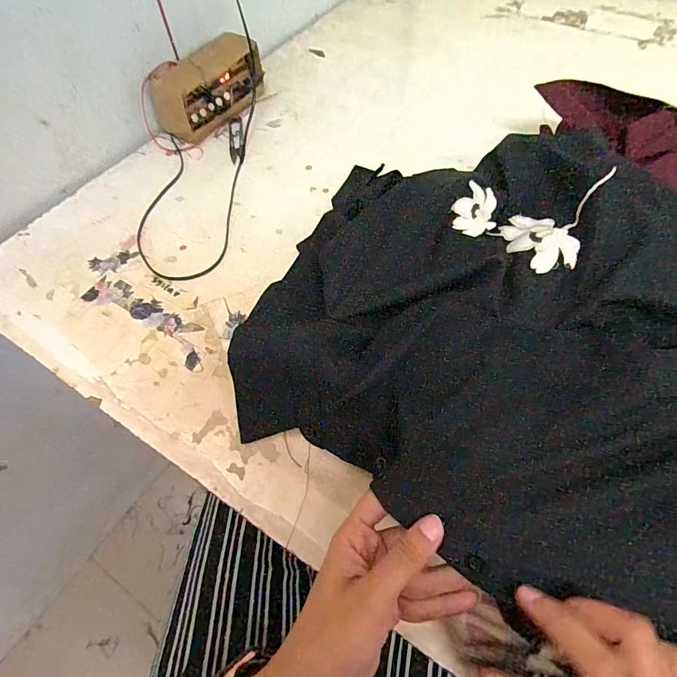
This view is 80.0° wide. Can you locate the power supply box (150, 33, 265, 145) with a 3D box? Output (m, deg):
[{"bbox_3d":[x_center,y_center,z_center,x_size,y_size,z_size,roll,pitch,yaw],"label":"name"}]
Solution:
[{"bbox_3d":[-0.198,-0.403,0.641,0.075,0.084,0.195,32,66,20],"label":"power supply box"}]

